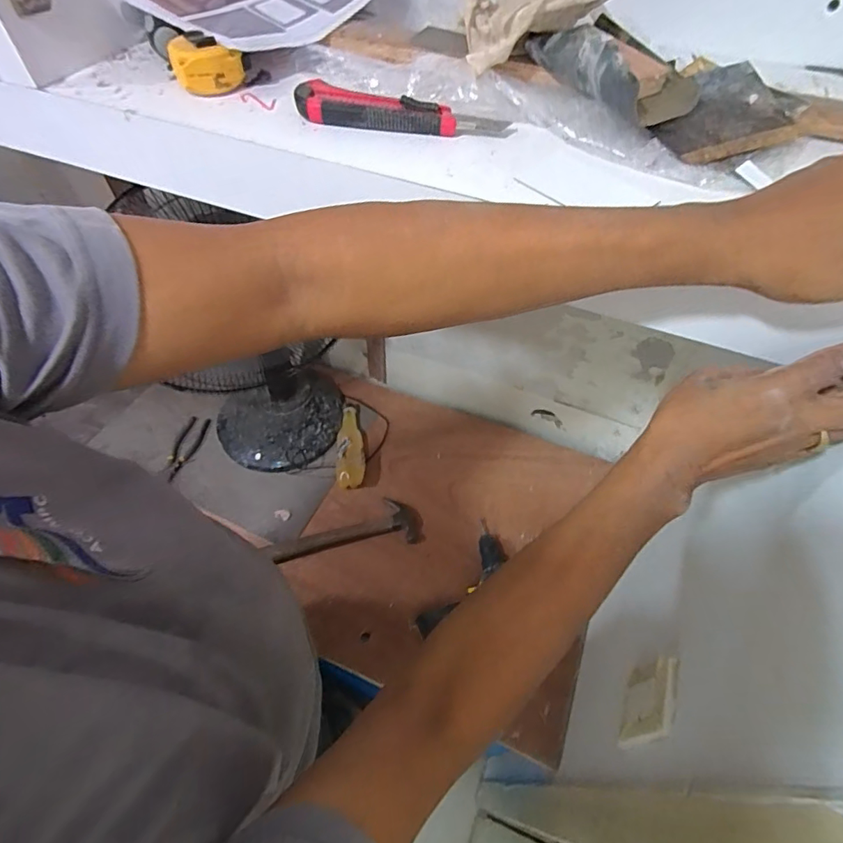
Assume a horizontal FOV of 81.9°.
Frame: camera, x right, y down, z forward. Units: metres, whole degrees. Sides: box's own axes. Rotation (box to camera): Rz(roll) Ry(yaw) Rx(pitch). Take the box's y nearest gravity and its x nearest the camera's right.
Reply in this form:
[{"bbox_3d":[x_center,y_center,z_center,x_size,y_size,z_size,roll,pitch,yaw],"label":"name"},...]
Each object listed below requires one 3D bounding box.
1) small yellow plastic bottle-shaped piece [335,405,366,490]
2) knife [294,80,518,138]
[{"bbox_3d":[-0.157,0.047,1.070,0.061,0.043,0.206,-4,54,-4],"label":"small yellow plastic bottle-shaped piece"},{"bbox_3d":[-0.015,-0.250,0.393,0.171,0.020,0.028,9,54,5],"label":"knife"}]

